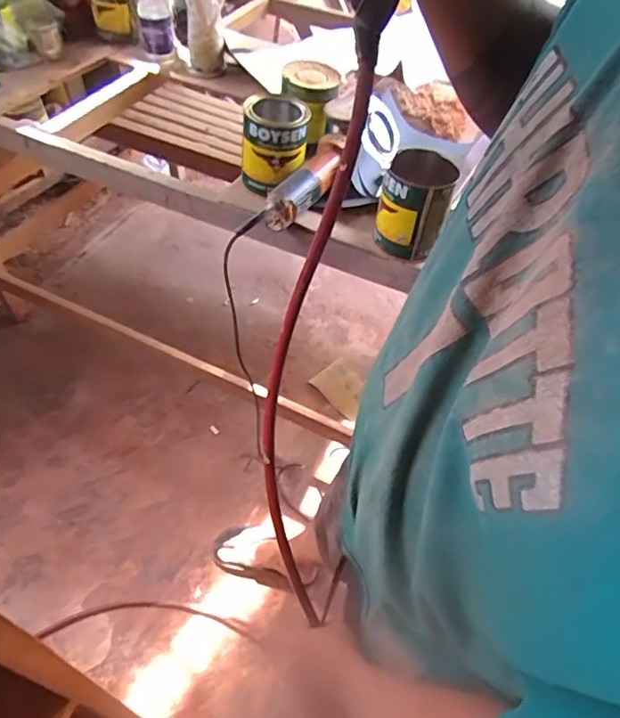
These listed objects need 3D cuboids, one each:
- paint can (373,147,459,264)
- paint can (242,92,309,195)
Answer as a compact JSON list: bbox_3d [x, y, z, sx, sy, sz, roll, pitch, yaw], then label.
[{"bbox_3d":[0.157,-0.239,0.793,0.096,0.140,0.108,13,51,6],"label":"paint can"},{"bbox_3d":[-0.059,-0.365,0.884,0.105,0.127,0.116,-2,51,-6],"label":"paint can"}]

